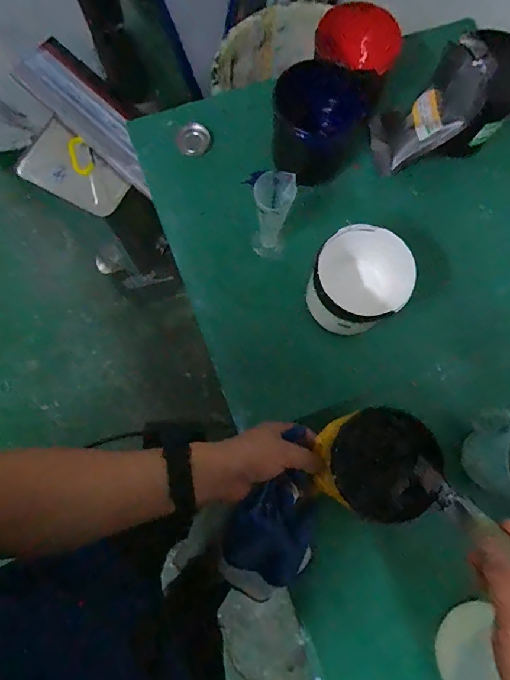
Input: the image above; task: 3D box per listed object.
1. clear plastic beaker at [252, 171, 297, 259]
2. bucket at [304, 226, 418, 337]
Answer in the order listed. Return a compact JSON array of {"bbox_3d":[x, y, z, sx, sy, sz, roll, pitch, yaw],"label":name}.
[{"bbox_3d":[0.023,-0.168,0.560,0.050,0.143,0.054,8,77,0],"label":"clear plastic beaker"},{"bbox_3d":[0.132,-0.071,0.551,0.115,0.130,0.116,0,77,-1],"label":"bucket"}]

